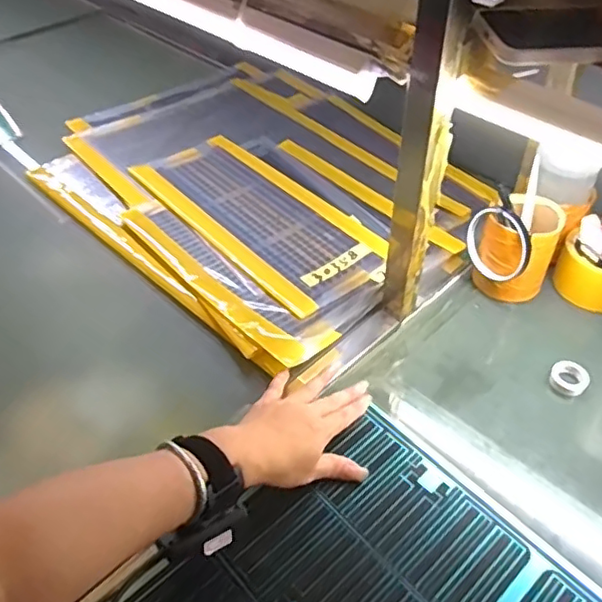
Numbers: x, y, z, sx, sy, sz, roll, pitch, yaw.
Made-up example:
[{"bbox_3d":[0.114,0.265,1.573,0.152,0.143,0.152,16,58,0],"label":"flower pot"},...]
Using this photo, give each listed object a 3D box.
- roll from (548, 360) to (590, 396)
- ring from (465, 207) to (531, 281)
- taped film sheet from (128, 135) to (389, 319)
[{"bbox_3d":[0.283,0.082,0.619,0.031,0.017,0.036,-32,54,-26],"label":"roll"},{"bbox_3d":[0.222,-0.067,0.664,0.013,0.082,0.082,-20,56,-35],"label":"ring"},{"bbox_3d":[-0.060,-0.123,0.807,0.175,0.011,0.385,-28,51,-31],"label":"taped film sheet"}]

